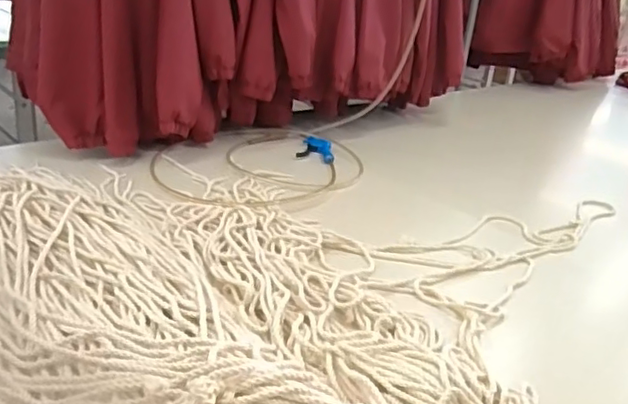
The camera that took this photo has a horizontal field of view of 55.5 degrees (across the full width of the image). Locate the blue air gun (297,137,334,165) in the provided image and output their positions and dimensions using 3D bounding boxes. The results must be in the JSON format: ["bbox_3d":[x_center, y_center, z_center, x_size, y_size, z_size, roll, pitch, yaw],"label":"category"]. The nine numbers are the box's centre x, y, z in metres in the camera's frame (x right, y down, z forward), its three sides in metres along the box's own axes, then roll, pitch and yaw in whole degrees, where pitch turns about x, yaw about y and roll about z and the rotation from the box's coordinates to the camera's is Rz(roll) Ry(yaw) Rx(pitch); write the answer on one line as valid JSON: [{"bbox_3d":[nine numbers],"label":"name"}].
[{"bbox_3d":[0.011,-0.122,1.402,0.086,0.020,0.134,10,24,7],"label":"blue air gun"}]

